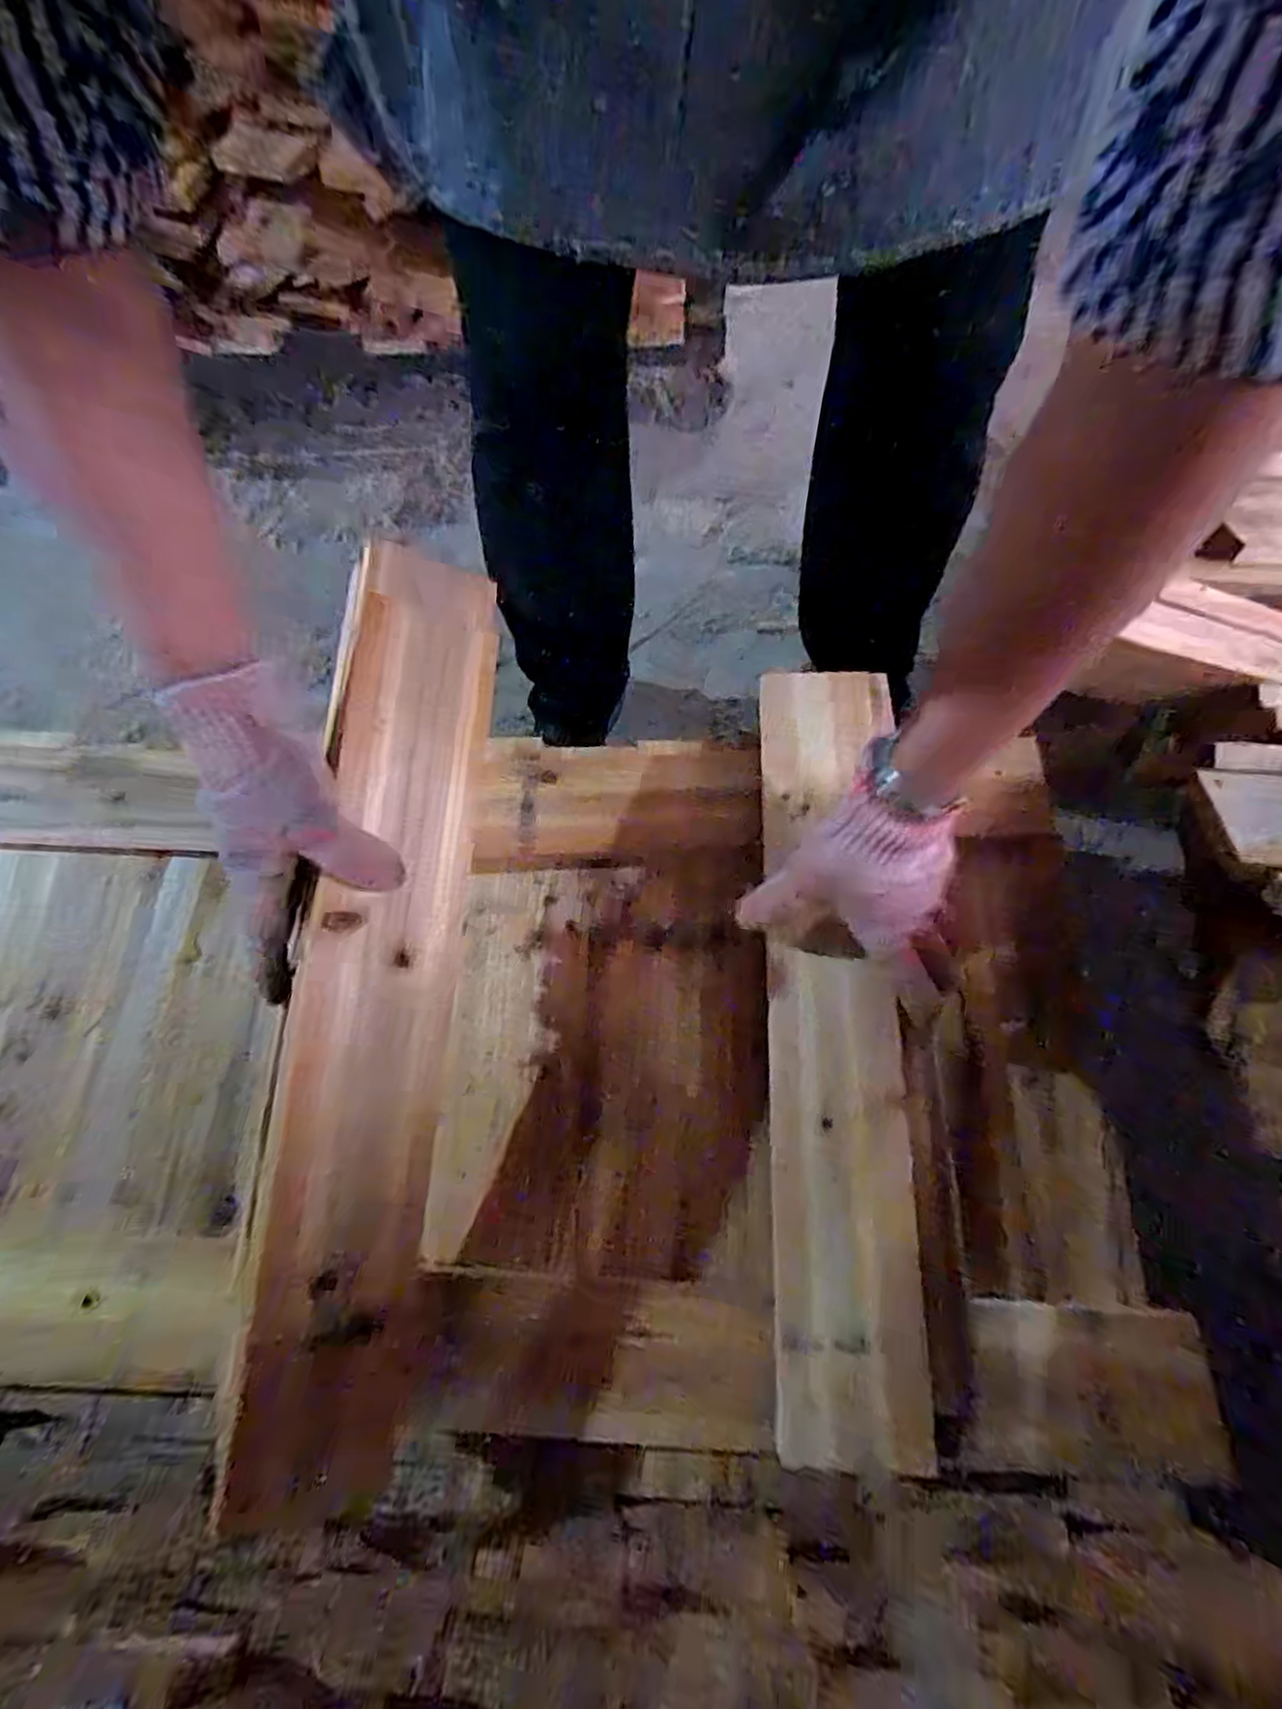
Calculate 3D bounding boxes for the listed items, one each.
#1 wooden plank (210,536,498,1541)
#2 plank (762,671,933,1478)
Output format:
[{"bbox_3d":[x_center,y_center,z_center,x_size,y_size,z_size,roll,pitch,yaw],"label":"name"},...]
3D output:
[{"bbox_3d":[-0.152,0.072,0.403,0.089,0.024,0.512,11,78,-34],"label":"wooden plank"},{"bbox_3d":[0.130,0.095,0.473,0.088,0.025,0.497,2,71,2],"label":"plank"}]

